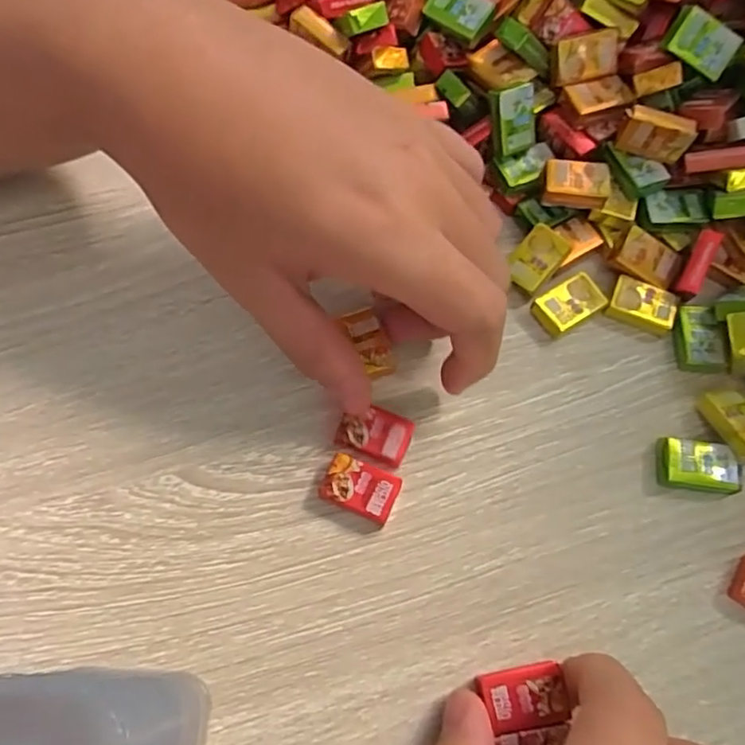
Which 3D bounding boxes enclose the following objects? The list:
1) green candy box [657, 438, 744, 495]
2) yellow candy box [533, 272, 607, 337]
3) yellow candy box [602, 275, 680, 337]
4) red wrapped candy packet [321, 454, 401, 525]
[{"bbox_3d":[0.118,0.034,0.222,0.026,0.009,0.017,10,67,2],"label":"green candy box"},{"bbox_3d":[0.079,-0.027,0.246,0.026,0.006,0.017,-32,72,-14],"label":"yellow candy box"},{"bbox_3d":[0.108,-0.027,0.248,0.026,0.008,0.017,20,68,6],"label":"yellow candy box"},{"bbox_3d":[-0.004,0.041,0.216,0.026,0.008,0.017,21,68,7],"label":"red wrapped candy packet"}]

